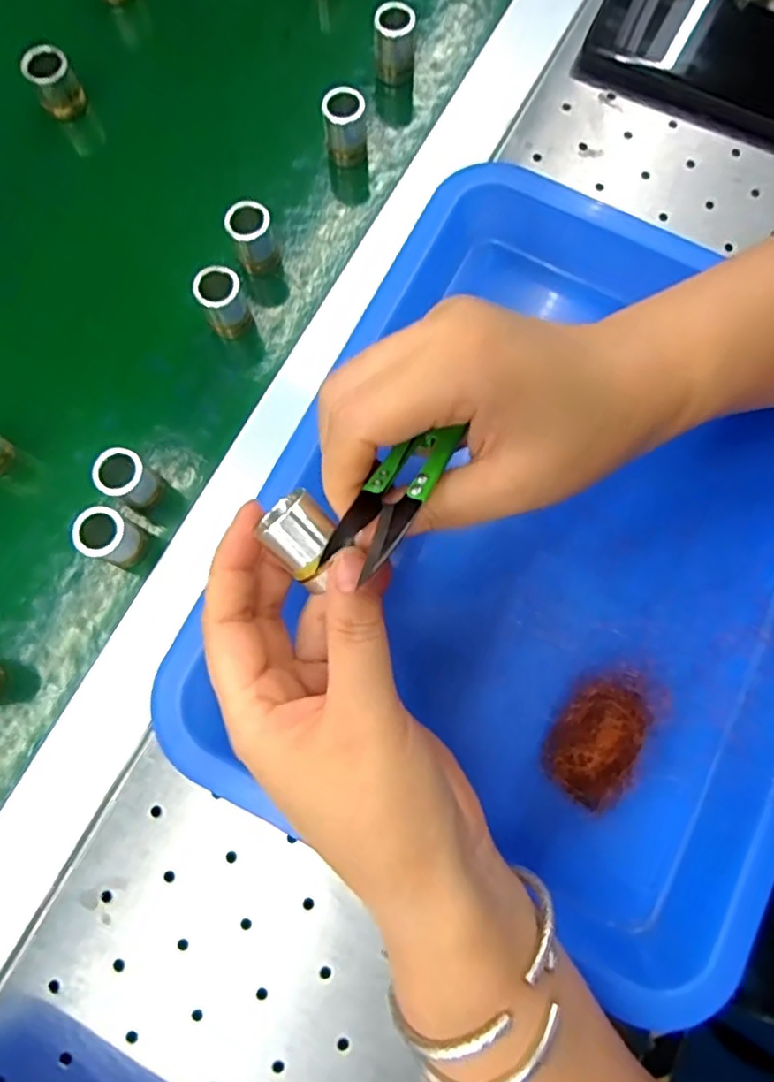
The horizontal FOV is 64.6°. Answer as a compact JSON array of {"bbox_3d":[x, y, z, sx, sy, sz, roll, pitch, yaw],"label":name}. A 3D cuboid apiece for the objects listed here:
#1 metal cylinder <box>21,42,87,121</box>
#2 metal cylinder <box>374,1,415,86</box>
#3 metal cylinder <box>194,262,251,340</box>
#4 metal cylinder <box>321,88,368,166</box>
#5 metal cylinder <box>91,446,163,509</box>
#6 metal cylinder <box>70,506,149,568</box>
[{"bbox_3d":[-0.191,-0.264,0.353,0.024,0.028,0.021,-22,78,-6],"label":"metal cylinder"},{"bbox_3d":[0.004,-0.286,0.354,0.022,0.034,0.017,2,77,0],"label":"metal cylinder"},{"bbox_3d":[-0.084,-0.123,0.321,0.021,0.042,0.020,0,77,-1],"label":"metal cylinder"},{"bbox_3d":[-0.023,-0.230,0.341,0.022,0.034,0.017,-8,77,-2],"label":"metal cylinder"},{"bbox_3d":[-0.124,-0.029,0.297,0.020,0.034,0.022,0,77,-1],"label":"metal cylinder"},{"bbox_3d":[-0.130,-0.001,0.291,0.022,0.033,0.022,0,77,-1],"label":"metal cylinder"}]

